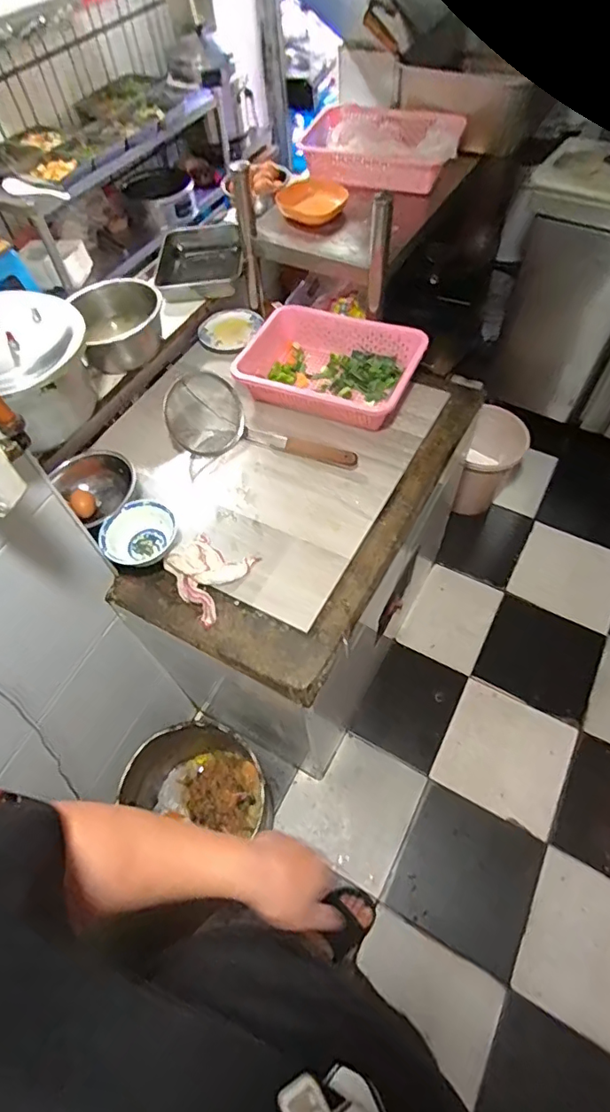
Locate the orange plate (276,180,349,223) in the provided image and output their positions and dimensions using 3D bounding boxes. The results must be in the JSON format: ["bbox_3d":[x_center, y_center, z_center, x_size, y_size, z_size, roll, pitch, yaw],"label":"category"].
[{"bbox_3d":[0.018,-0.791,1.147,0.149,0.030,0.163,2,58,6],"label":"orange plate"}]

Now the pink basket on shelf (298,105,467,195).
[{"bbox_3d":[0.189,-0.938,1.192,0.334,0.089,0.274,20,62,16],"label":"pink basket on shelf"}]

